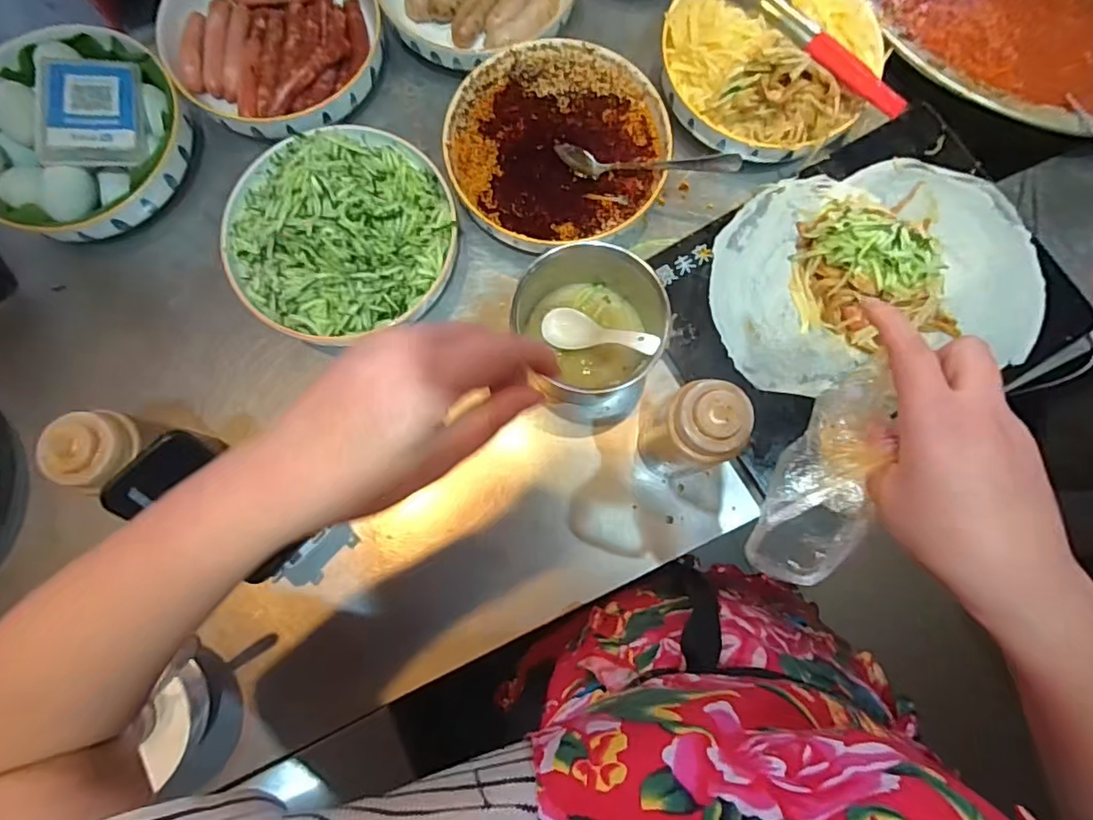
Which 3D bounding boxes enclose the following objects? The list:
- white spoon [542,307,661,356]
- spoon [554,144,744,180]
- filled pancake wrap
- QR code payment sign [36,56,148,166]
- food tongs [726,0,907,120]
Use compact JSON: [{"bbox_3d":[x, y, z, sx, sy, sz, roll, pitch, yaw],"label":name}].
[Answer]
[{"bbox_3d":[0.051,-0.074,0.552,0.130,0.024,0.038,16,82,42],"label":"white spoon"},{"bbox_3d":[0.100,-0.250,0.582,0.183,0.028,0.034,9,82,0],"label":"spoon"},{"bbox_3d":[0.338,-0.142,0.572,0.329,0.068,0.229,-6,85,-2],"label":"filled pancake wrap"},{"bbox_3d":[-0.451,-0.301,0.570,0.090,0.023,0.129,-10,76,-16],"label":"QR code payment sign"},{"bbox_3d":[0.260,-0.375,0.568,0.237,0.027,0.040,43,83,5],"label":"food tongs"}]

